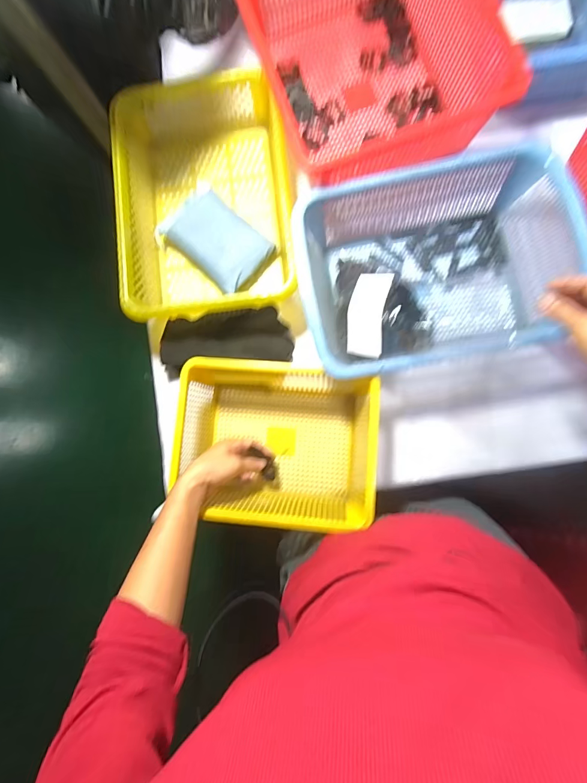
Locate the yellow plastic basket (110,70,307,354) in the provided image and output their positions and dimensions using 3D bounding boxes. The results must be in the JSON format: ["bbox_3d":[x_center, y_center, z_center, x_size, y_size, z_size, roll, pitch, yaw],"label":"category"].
[{"bbox_3d":[-0.133,-0.287,0.557,0.261,0.080,0.377,-8,82,4],"label":"yellow plastic basket"}]

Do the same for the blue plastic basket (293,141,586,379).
[{"bbox_3d":[0.188,-0.169,0.501,0.344,0.101,0.254,-11,82,4],"label":"blue plastic basket"}]

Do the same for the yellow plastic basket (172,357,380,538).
[{"bbox_3d":[-0.026,0.066,0.512,0.273,0.098,0.214,1,83,5],"label":"yellow plastic basket"}]

